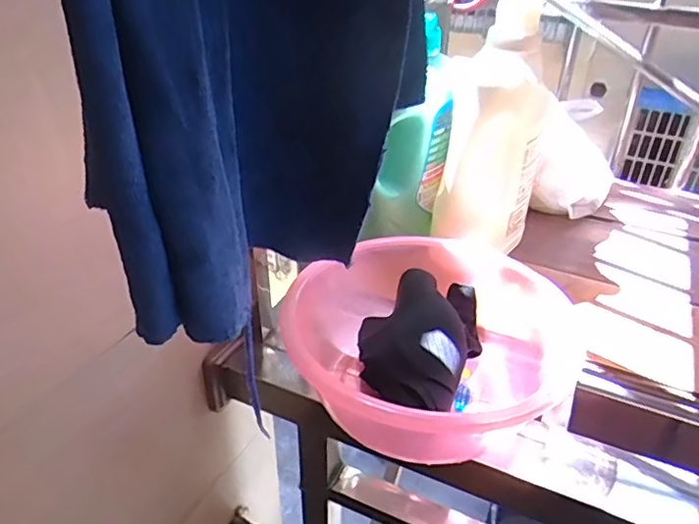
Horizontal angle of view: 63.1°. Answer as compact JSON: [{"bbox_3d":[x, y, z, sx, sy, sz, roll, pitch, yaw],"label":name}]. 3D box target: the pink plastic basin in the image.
[{"bbox_3d":[0.075,0.090,0.574,0.245,0.117,0.260,0,34,0],"label":"pink plastic basin"}]

